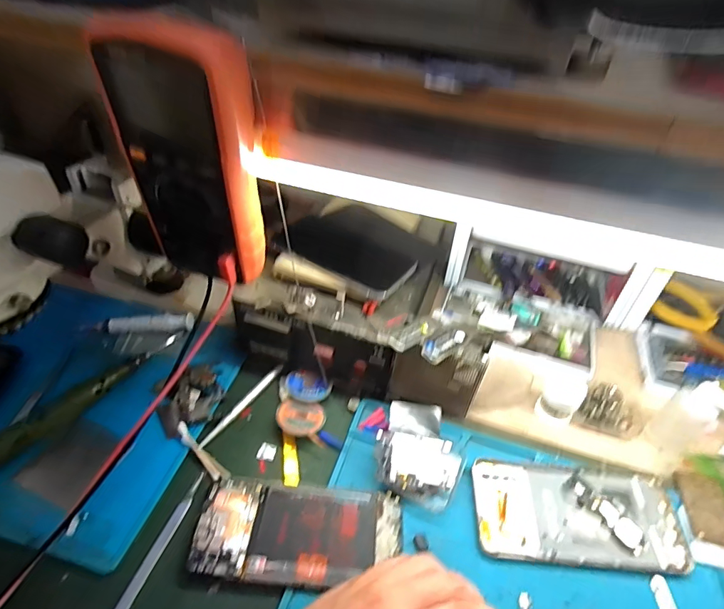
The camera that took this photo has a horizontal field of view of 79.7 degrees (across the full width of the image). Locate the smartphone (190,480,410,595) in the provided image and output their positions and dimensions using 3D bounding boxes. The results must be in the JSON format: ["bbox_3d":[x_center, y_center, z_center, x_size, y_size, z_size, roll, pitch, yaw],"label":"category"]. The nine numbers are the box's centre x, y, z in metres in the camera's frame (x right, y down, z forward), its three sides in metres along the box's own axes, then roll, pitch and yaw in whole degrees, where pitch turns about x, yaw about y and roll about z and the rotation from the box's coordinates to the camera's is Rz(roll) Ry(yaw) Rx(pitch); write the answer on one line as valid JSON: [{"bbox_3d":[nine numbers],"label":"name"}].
[{"bbox_3d":[-0.048,0.176,0.335,0.154,0.015,0.072,5,42,2],"label":"smartphone"}]

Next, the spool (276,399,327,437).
[{"bbox_3d":[-0.058,0.109,0.411,0.044,0.014,0.039,8,43,6],"label":"spool"}]

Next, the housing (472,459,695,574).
[{"bbox_3d":[0.178,0.173,0.359,0.164,0.009,0.075,4,42,1],"label":"housing"}]

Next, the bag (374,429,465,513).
[{"bbox_3d":[0.047,0.140,0.376,0.074,0.021,0.052,15,44,13],"label":"bag"}]

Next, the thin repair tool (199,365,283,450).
[{"bbox_3d":[-0.118,0.097,0.428,0.009,0.006,0.109,25,47,23],"label":"thin repair tool"}]

